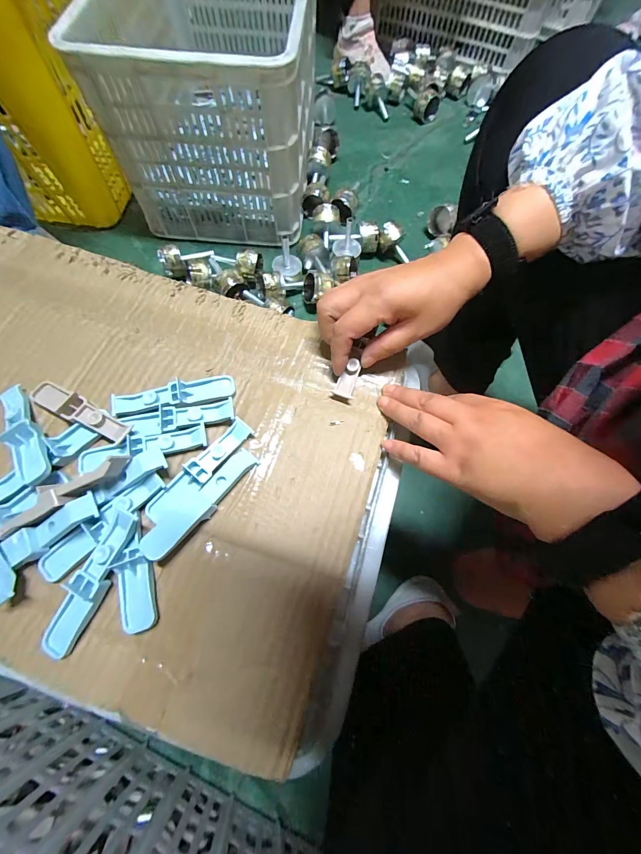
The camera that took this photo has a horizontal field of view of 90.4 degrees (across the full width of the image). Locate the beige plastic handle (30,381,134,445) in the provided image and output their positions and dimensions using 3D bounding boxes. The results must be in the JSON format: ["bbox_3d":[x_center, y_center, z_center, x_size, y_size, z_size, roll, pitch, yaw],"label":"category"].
[{"bbox_3d":[-0.198,-0.014,0.261,0.097,0.011,0.020,26,71,7],"label":"beige plastic handle"}]

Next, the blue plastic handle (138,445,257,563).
[{"bbox_3d":[-0.088,0.055,0.237,0.023,0.013,0.098,42,74,12],"label":"blue plastic handle"}]

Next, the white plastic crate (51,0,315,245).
[{"bbox_3d":[-0.208,-0.723,0.677,0.369,0.292,0.528,2,70,-1],"label":"white plastic crate"}]

